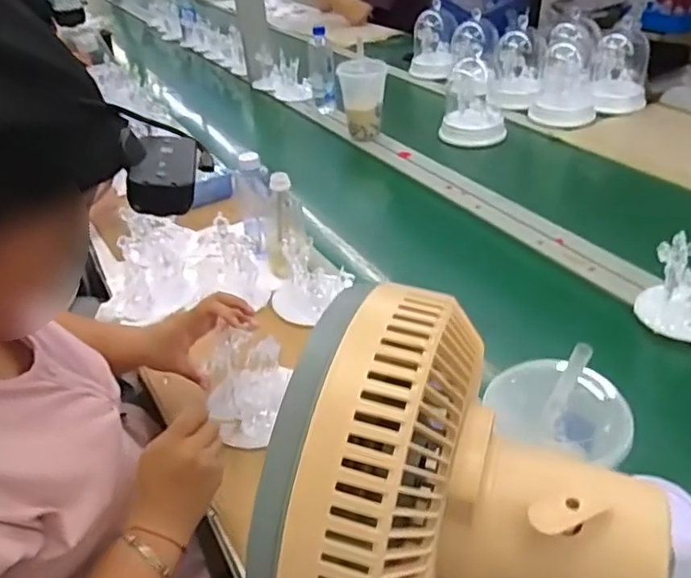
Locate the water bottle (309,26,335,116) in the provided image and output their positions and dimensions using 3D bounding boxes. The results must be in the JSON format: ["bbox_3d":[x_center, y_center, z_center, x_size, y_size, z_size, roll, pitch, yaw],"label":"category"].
[{"bbox_3d":[-0.062,-0.555,1.608,0.065,0.225,0.057,-6,34,-3],"label":"water bottle"}]

